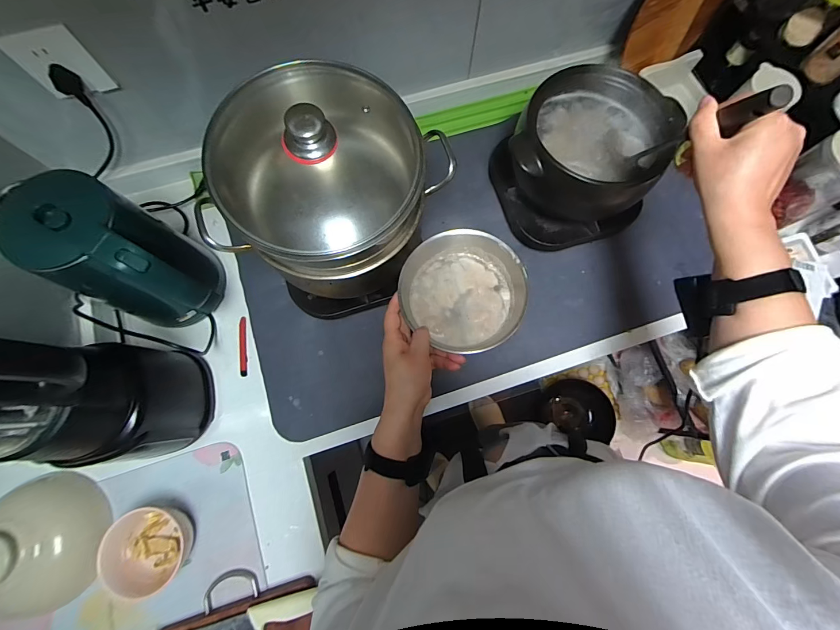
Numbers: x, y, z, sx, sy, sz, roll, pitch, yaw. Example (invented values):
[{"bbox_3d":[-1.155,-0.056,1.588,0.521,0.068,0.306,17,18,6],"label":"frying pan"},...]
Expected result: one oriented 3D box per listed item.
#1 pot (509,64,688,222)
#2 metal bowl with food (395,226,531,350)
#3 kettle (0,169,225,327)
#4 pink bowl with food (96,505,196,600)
[{"bbox_3d":[0.266,-0.281,0.580,0.214,0.129,0.196,0,76,-1],"label":"pot"},{"bbox_3d":[0.057,-0.034,0.491,0.167,0.048,0.153,0,76,-1],"label":"metal bowl with food"},{"bbox_3d":[-0.398,-0.072,0.538,0.182,0.253,0.147,20,76,4],"label":"kettle"},{"bbox_3d":[-0.396,0.340,0.522,0.114,0.059,0.115,0,76,-1],"label":"pink bowl with food"}]

